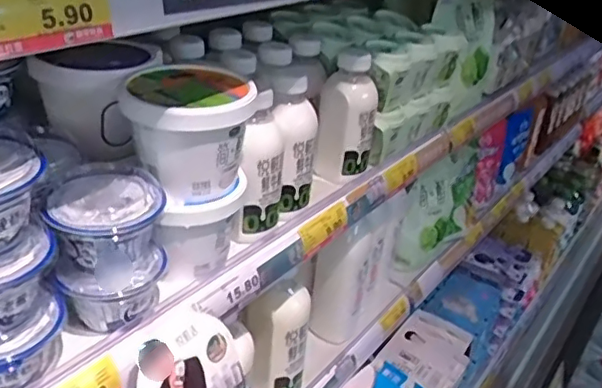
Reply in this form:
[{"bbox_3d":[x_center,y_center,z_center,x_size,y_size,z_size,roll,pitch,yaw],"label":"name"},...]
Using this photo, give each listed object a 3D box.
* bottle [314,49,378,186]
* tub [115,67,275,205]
[{"bbox_3d":[0.056,-0.095,0.735,0.069,0.149,0.060,7,29,1],"label":"bottle"},{"bbox_3d":[-0.094,-0.058,0.539,0.107,0.094,0.114,9,29,4],"label":"tub"}]

